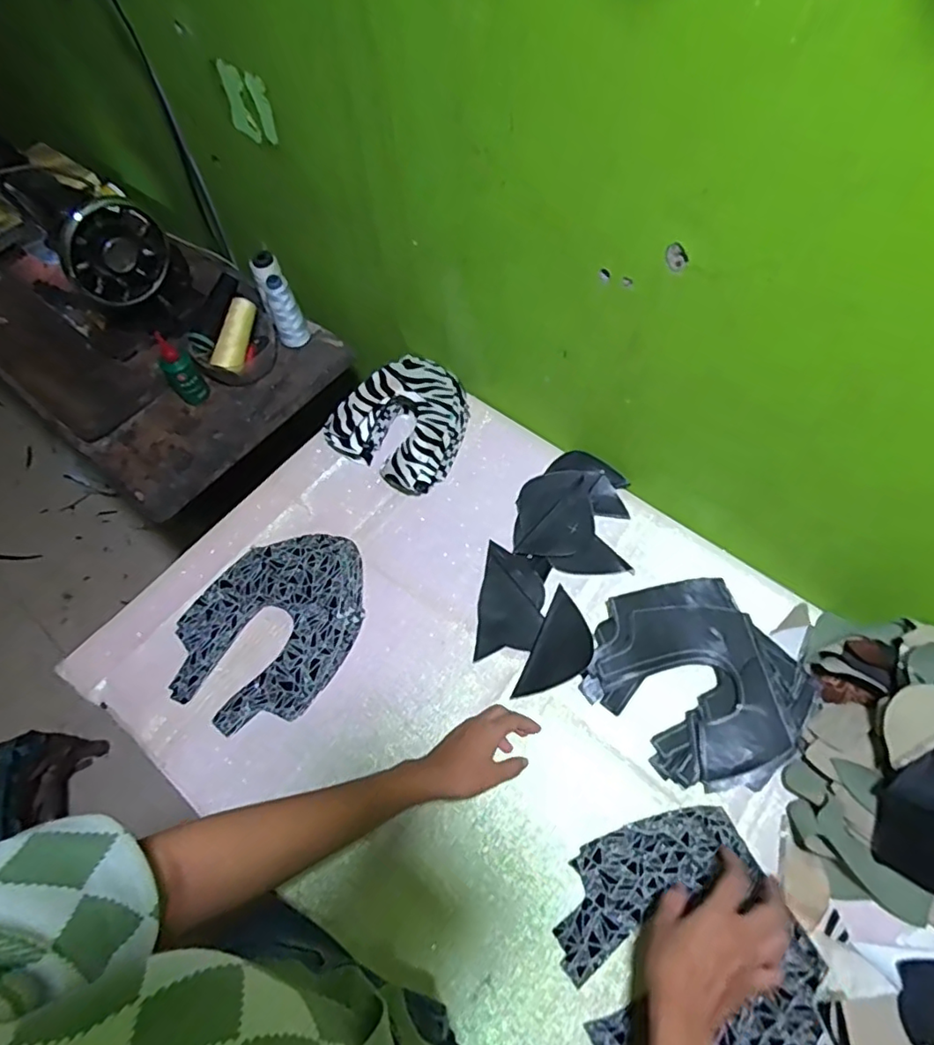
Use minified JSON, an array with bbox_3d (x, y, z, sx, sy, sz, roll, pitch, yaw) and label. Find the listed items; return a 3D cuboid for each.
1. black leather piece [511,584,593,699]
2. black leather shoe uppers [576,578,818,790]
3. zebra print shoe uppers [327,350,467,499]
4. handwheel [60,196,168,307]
[{"bbox_3d":[0.108,0.145,0.664,0.062,0.011,0.132,22,65,13],"label":"black leather piece"},{"bbox_3d":[0.244,0.168,0.629,0.183,0.040,0.215,-39,67,-17],"label":"black leather shoe uppers"},{"bbox_3d":[-0.081,-0.146,0.795,0.171,0.077,0.184,30,67,16],"label":"zebra print shoe uppers"},{"bbox_3d":[-0.474,-0.364,0.783,0.132,0.122,0.042,-42,68,-18],"label":"handwheel"}]

